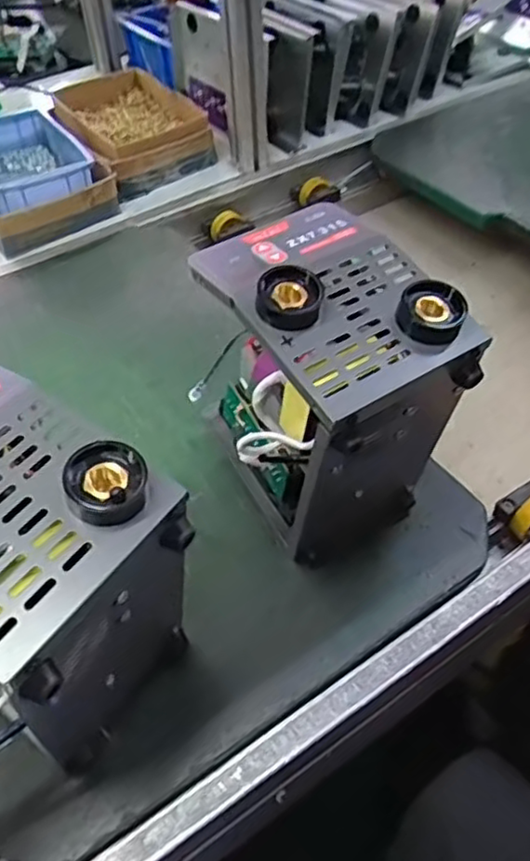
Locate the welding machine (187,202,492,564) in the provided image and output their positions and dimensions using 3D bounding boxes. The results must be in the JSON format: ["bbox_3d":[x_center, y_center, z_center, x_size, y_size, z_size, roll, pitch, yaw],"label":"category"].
[{"bbox_3d":[0.037,-0.019,0.488,0.130,0.225,0.166,-27,53,-20],"label":"welding machine"}]

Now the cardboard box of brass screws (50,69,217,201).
[{"bbox_3d":[-0.199,-0.426,0.960,0.165,0.061,0.250,-31,54,-23],"label":"cardboard box of brass screws"}]

